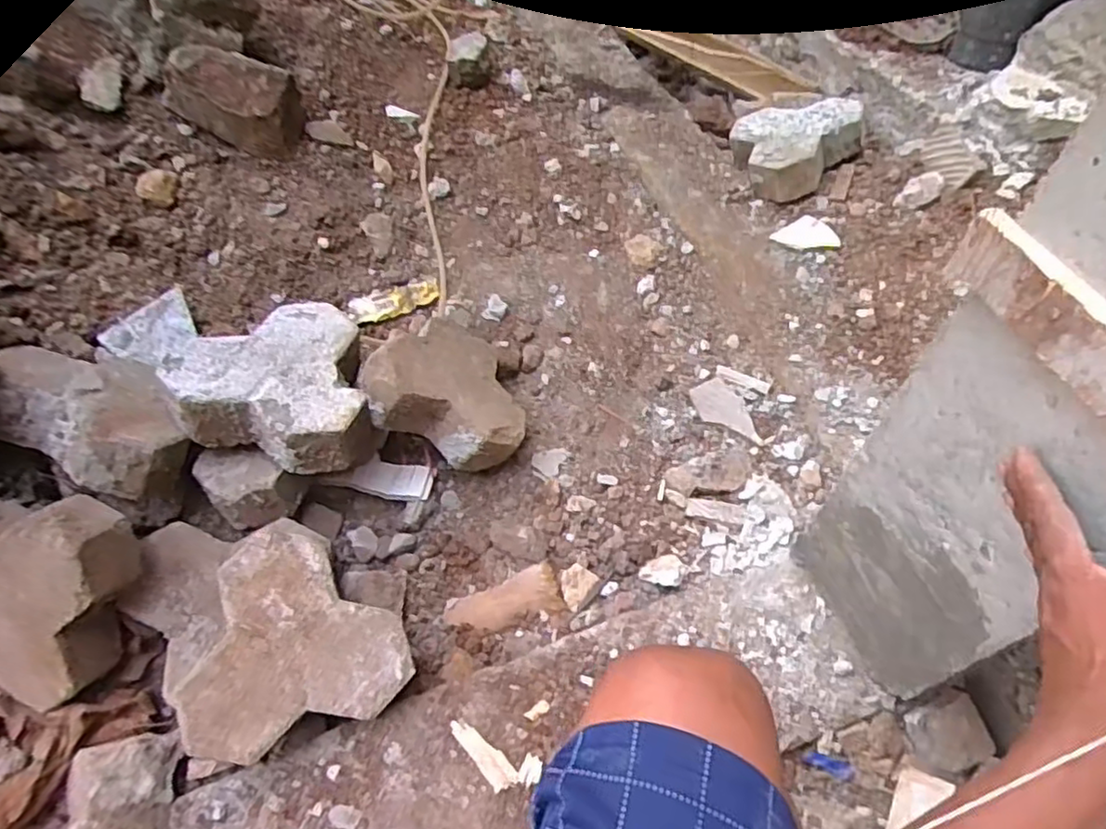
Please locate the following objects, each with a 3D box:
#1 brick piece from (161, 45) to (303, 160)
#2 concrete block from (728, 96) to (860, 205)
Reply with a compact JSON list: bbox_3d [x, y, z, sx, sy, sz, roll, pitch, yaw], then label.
[{"bbox_3d":[-0.486,-0.479,1.024,0.191,0.134,0.132,-20,58,-12],"label":"brick piece"},{"bbox_3d":[0.395,-0.427,1.071,0.189,0.081,0.197,-2,56,0],"label":"concrete block"}]

